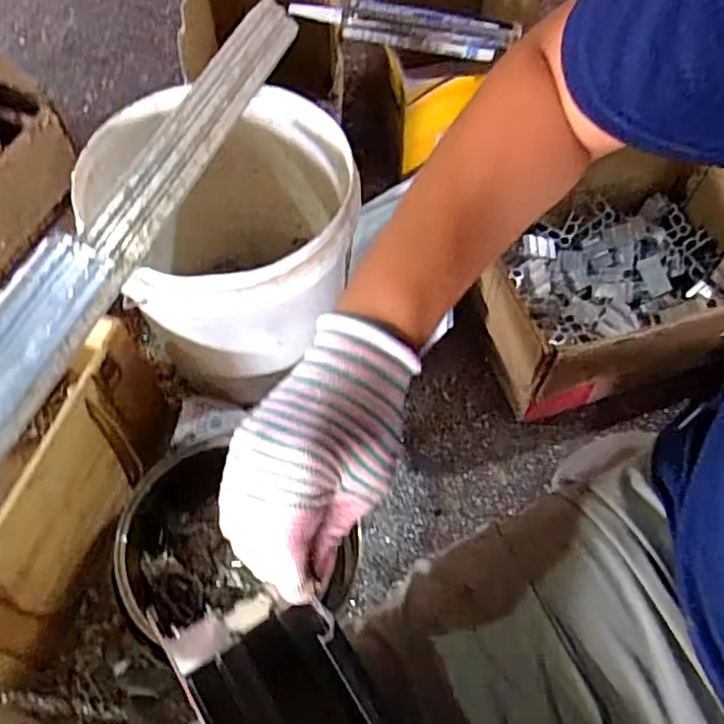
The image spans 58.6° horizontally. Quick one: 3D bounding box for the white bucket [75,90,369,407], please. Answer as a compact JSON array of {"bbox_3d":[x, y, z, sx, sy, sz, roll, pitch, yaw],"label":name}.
[{"bbox_3d":[-0.145,-0.137,0.796,0.267,0.273,0.297,-25,64,-12],"label":"white bucket"}]

